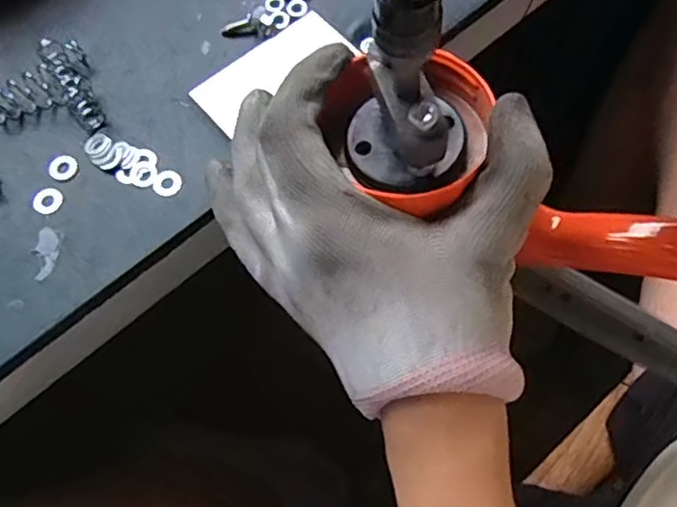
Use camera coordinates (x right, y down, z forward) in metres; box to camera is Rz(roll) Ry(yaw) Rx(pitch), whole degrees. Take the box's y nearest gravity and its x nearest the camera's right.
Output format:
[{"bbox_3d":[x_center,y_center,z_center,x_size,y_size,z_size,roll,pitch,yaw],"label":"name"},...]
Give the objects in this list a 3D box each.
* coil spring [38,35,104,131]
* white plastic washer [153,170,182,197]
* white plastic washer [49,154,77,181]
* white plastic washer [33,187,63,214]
[{"bbox_3d":[-0.125,-0.079,0.291,0.012,0.012,0.050,-29,70,-9],"label":"coil spring"},{"bbox_3d":[-0.075,-0.032,0.272,0.013,0.004,0.012,-1,68,2],"label":"white plastic washer"},{"bbox_3d":[-0.124,-0.039,0.278,0.012,0.004,0.013,-1,68,2],"label":"white plastic washer"},{"bbox_3d":[-0.128,-0.023,0.273,0.013,0.004,0.012,0,70,1],"label":"white plastic washer"}]

